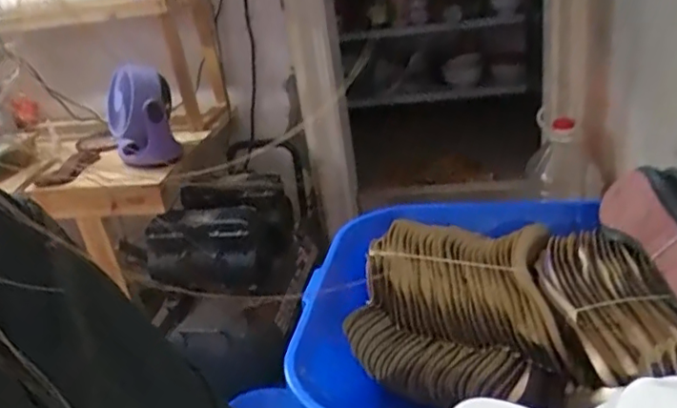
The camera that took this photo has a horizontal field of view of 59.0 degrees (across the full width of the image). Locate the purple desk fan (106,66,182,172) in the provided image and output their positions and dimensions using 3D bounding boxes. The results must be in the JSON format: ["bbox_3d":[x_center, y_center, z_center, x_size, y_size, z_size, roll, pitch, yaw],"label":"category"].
[{"bbox_3d":[-0.477,-0.205,1.464,0.158,0.233,0.158,-17,27,-20],"label":"purple desk fan"}]

